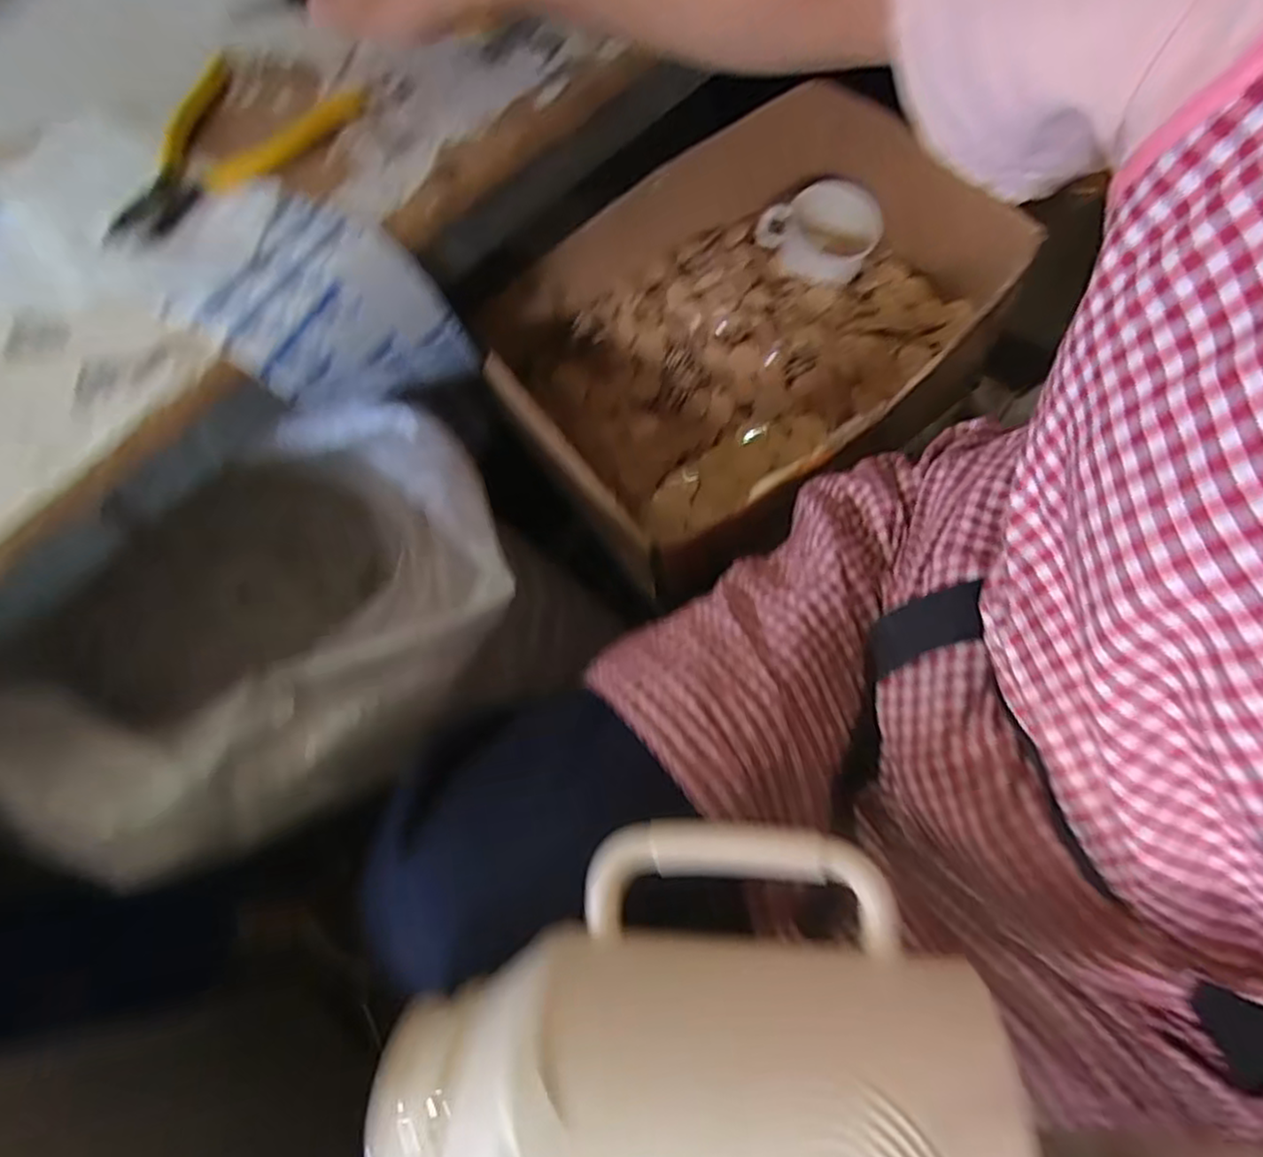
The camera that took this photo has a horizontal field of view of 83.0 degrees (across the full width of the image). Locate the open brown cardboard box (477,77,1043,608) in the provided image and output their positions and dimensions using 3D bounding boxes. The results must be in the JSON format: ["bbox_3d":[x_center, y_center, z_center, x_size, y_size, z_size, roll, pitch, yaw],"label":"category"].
[{"bbox_3d":[0.113,-0.220,0.658,0.433,0.128,0.321,-32,68,-11],"label":"open brown cardboard box"}]

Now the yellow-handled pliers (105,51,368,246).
[{"bbox_3d":[-0.255,-0.269,0.451,0.105,0.017,0.164,18,68,11],"label":"yellow-handled pliers"}]

